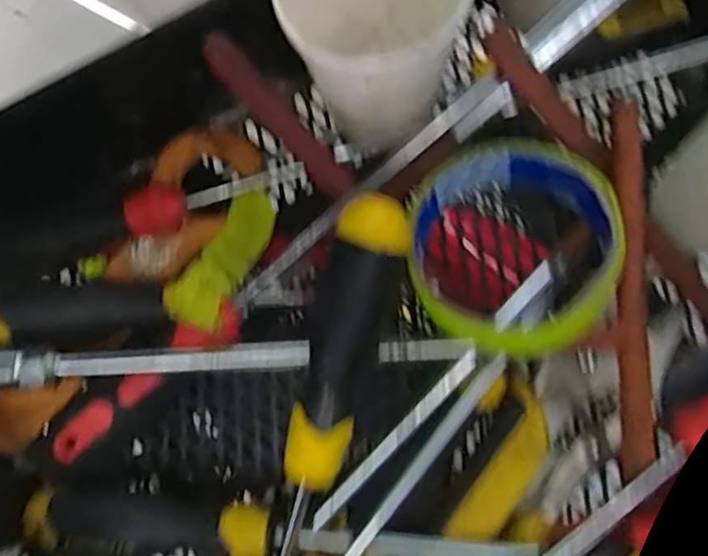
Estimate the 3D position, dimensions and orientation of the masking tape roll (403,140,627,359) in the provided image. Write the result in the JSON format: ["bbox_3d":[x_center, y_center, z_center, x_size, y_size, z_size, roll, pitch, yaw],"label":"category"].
[{"bbox_3d":[0.063,-0.012,0.255,0.083,0.045,0.089,0,78,1],"label":"masking tape roll"}]

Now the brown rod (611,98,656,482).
[{"bbox_3d":[0.116,0.007,0.255,0.012,0.012,0.154,-5,96,0],"label":"brown rod"}]

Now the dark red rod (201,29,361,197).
[{"bbox_3d":[-0.032,-0.068,0.263,0.013,0.009,0.084,-45,101,-8],"label":"dark red rod"}]

